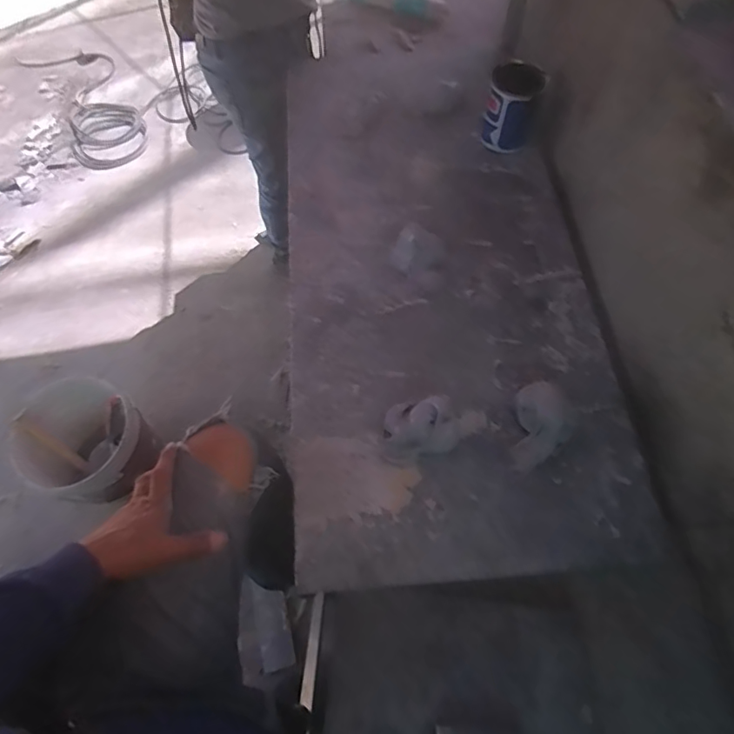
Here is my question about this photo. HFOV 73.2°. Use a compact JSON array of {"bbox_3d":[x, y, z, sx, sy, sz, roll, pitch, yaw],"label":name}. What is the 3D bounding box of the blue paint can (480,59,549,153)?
[{"bbox_3d":[0.268,-0.479,0.924,0.092,0.127,0.093,-1,64,1],"label":"blue paint can"}]

